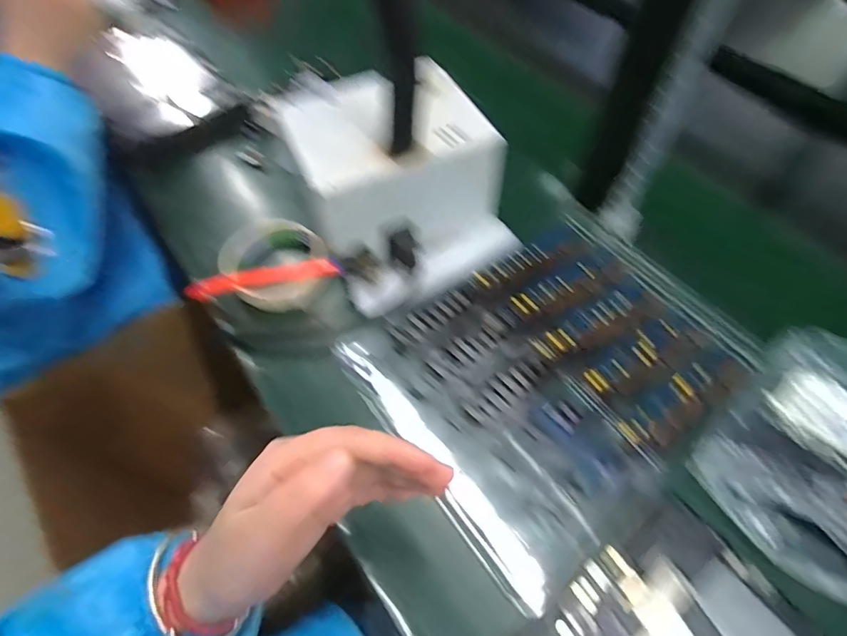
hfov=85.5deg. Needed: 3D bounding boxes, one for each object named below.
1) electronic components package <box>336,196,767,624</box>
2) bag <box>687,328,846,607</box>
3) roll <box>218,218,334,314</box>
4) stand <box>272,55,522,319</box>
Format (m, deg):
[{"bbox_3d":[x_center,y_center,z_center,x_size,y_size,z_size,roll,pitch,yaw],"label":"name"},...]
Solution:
[{"bbox_3d":[0.105,0.036,0.361,0.267,0.019,0.213,-32,62,-17],"label":"electronic components package"},{"bbox_3d":[0.283,0.093,0.301,0.174,0.030,0.145,-38,64,-21],"label":"bag"},{"bbox_3d":[-0.135,-0.047,0.414,0.090,0.026,0.095,0,57,1],"label":"roll"},{"bbox_3d":[-0.019,-0.121,0.392,0.155,0.108,0.175,-24,60,-14],"label":"stand"}]

